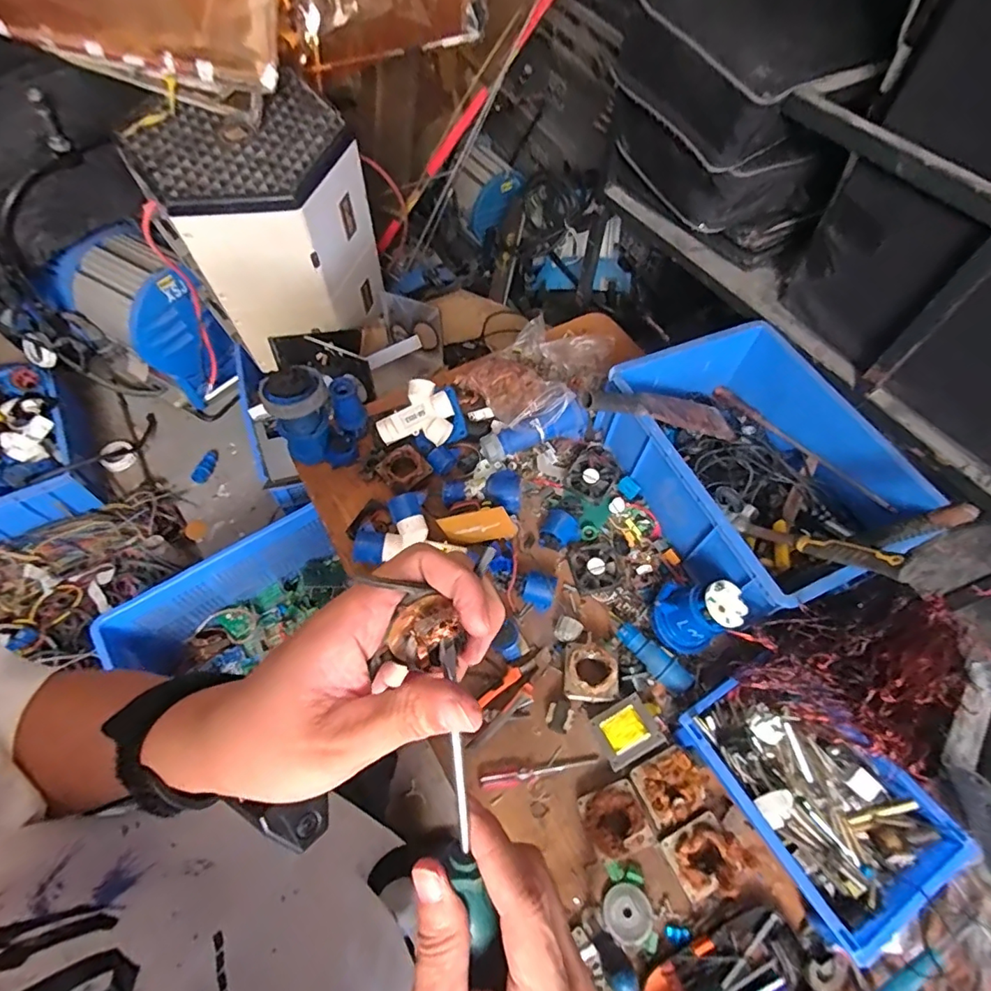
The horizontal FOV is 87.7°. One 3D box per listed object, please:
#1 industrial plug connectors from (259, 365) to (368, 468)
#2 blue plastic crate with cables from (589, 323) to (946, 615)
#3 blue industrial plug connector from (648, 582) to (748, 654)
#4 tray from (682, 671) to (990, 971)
[{"bbox_3d":[-0.336,-0.146,0.964,0.149,0.163,0.120,9,60,2],"label":"industrial plug connectors"},{"bbox_3d":[0.464,-0.056,0.923,0.391,0.163,0.480,-21,63,-15],"label":"blue plastic crate with cables"},{"bbox_3d":[0.312,0.180,0.811,0.097,0.126,0.105,1,60,-2],"label":"blue industrial plug connector"},{"bbox_3d":[0.434,0.398,0.711,0.215,0.078,0.323,-26,65,-17],"label":"tray"}]

